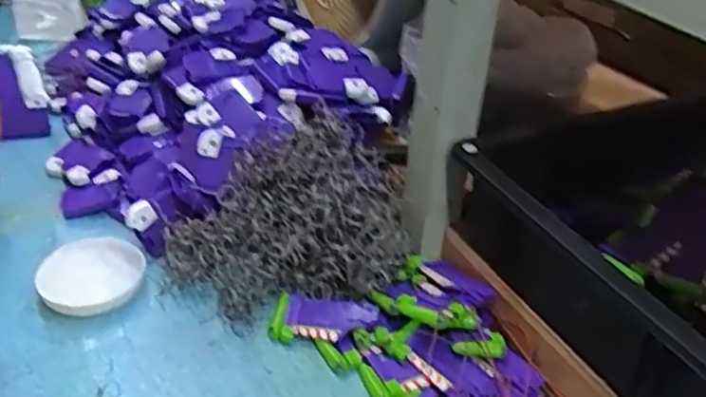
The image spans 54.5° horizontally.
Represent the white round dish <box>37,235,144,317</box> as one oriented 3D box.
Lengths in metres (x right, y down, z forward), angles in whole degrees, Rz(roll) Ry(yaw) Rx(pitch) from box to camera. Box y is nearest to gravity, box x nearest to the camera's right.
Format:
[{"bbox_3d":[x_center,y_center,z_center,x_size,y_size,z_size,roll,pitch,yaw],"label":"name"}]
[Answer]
[{"bbox_3d":[-0.239,0.071,0.633,0.086,0.023,0.090,-4,36,-10],"label":"white round dish"}]

